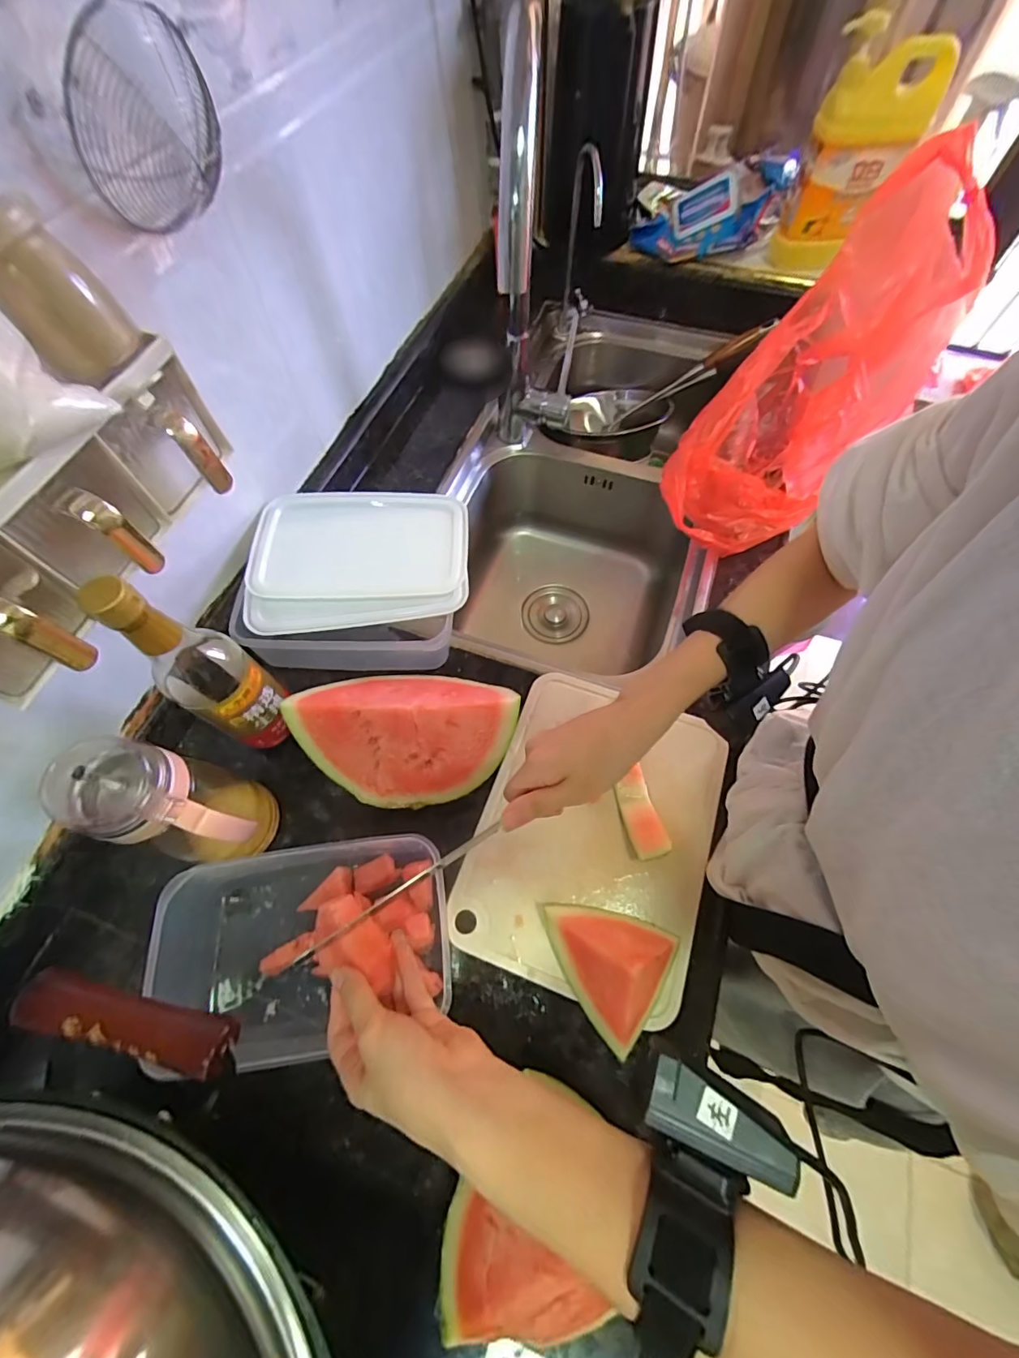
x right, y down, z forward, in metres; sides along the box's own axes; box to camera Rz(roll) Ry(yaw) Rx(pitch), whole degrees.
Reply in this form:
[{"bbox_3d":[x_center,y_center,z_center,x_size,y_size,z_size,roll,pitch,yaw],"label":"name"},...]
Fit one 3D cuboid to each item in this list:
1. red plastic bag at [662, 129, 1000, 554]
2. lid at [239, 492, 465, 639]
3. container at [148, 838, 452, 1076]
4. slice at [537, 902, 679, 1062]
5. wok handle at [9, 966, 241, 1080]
[{"bbox_3d":[0.339,-0.331,0.537,0.159,0.291,0.344,42,73,19],"label":"red plastic bag"},{"bbox_3d":[-0.165,-0.139,0.531,0.232,0.025,0.183,-6,65,-1],"label":"lid"},{"bbox_3d":[-0.176,0.226,0.408,0.231,0.080,0.144,-8,65,-2],"label":"container"},{"bbox_3d":[0.072,0.226,0.396,0.104,0.078,0.092,32,70,16],"label":"slice"},{"bbox_3d":[-0.200,0.180,0.252,0.111,0.022,0.023,12,66,7],"label":"wok handle"}]

